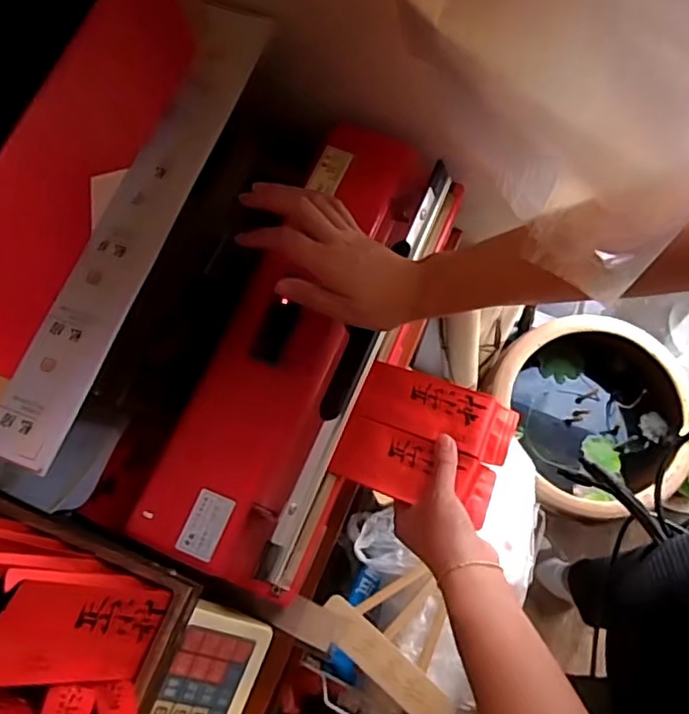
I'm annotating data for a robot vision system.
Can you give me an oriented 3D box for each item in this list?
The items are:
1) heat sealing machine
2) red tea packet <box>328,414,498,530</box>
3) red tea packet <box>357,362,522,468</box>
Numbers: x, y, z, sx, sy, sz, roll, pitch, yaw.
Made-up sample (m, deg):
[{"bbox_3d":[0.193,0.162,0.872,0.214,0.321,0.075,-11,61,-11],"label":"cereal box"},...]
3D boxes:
[{"bbox_3d":[-0.032,-0.015,0.543,0.163,0.095,0.422,21,69,7],"label":"heat sealing machine"},{"bbox_3d":[0.059,0.093,0.501,0.133,0.012,0.054,16,72,8],"label":"red tea packet"},{"bbox_3d":[0.080,0.047,0.512,0.131,0.018,0.053,18,72,10],"label":"red tea packet"}]

